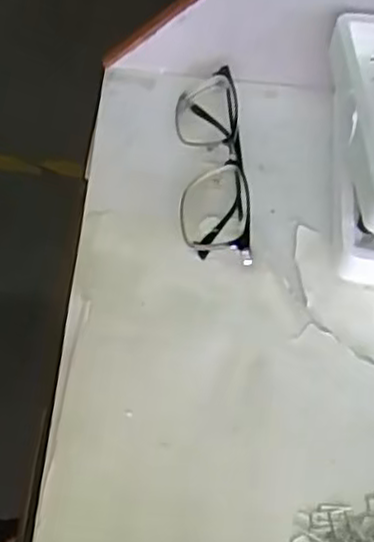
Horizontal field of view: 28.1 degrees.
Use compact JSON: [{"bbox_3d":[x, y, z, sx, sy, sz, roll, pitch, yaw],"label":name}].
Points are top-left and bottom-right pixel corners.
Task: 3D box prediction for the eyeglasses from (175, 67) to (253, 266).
[{"bbox_3d":[0.016,-0.066,0.457,0.040,0.026,0.141,1,54,-4],"label":"eyeglasses"}]

